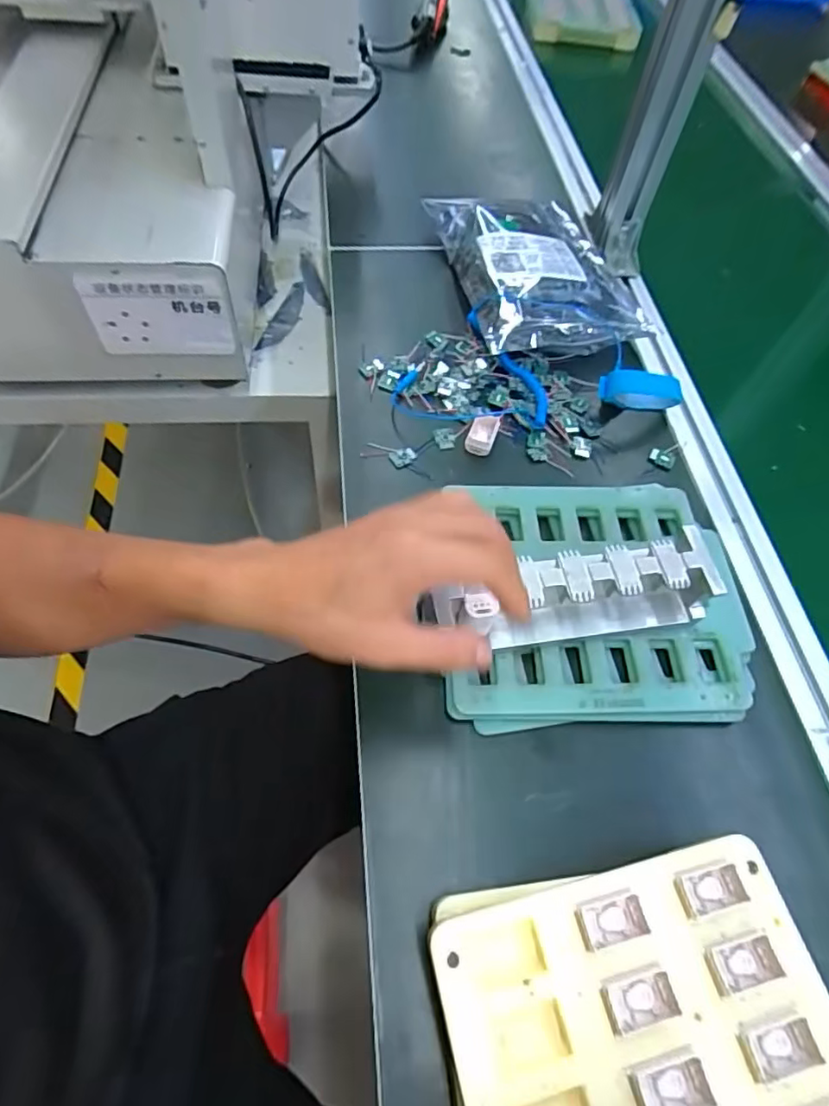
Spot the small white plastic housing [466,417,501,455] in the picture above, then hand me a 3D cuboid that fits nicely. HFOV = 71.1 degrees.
[{"bbox_3d":[0.058,-0.101,0.496,0.023,0.009,0.036,20,60,7],"label":"small white plastic housing"}]

